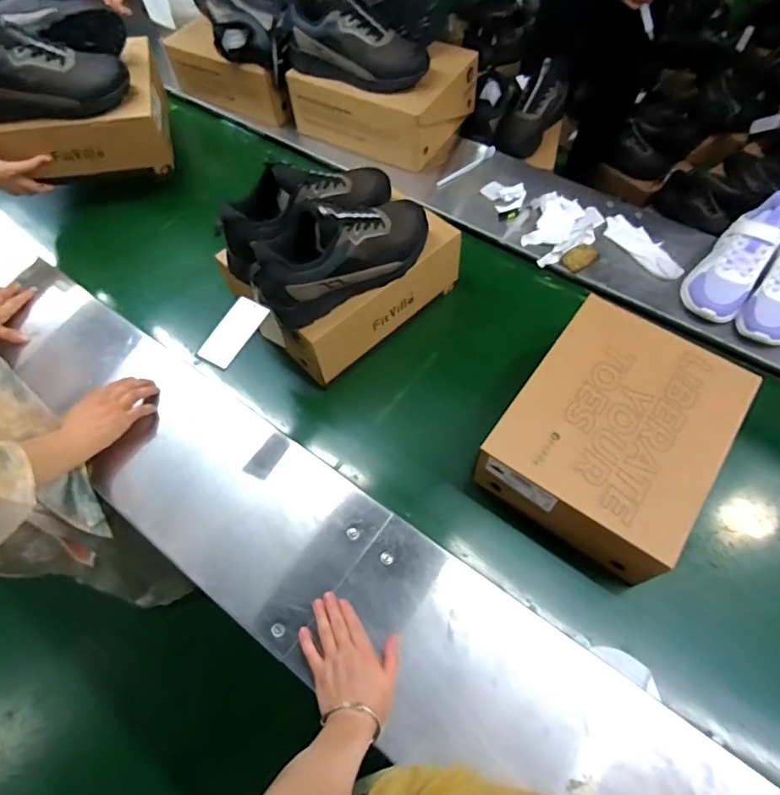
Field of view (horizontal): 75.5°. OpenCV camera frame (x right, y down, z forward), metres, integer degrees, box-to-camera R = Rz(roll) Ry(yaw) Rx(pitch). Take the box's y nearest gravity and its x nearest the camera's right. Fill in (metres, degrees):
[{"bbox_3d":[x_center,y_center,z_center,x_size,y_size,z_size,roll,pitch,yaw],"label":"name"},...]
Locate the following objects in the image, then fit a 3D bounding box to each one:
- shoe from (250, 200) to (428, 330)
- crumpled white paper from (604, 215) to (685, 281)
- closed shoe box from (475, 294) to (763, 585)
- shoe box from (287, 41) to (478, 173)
[{"bbox_3d":[-0.068,-0.231,0.750,0.292,0.137,0.101,-32,64,-14],"label":"shoe"},{"bbox_3d":[0.481,-0.288,0.961,0.061,0.017,0.176,-33,65,-14],"label":"crumpled white paper"},{"bbox_3d":[0.318,0.050,0.715,0.259,0.115,0.315,34,68,19],"label":"closed shoe box"},{"bbox_3d":[-0.012,-0.683,1.125,0.355,0.155,0.251,23,65,15],"label":"shoe box"}]

